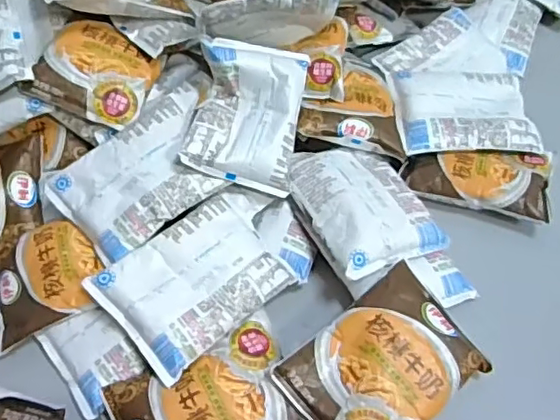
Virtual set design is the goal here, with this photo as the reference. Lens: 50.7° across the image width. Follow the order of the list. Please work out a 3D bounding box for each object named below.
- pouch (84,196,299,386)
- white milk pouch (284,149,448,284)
[{"bbox_3d":[-0.062,0.053,0.440,0.128,0.018,0.093,-32,72,-24],"label":"pouch"},{"bbox_3d":[0.064,-0.007,0.472,0.087,0.023,0.117,-23,56,-14],"label":"white milk pouch"}]

